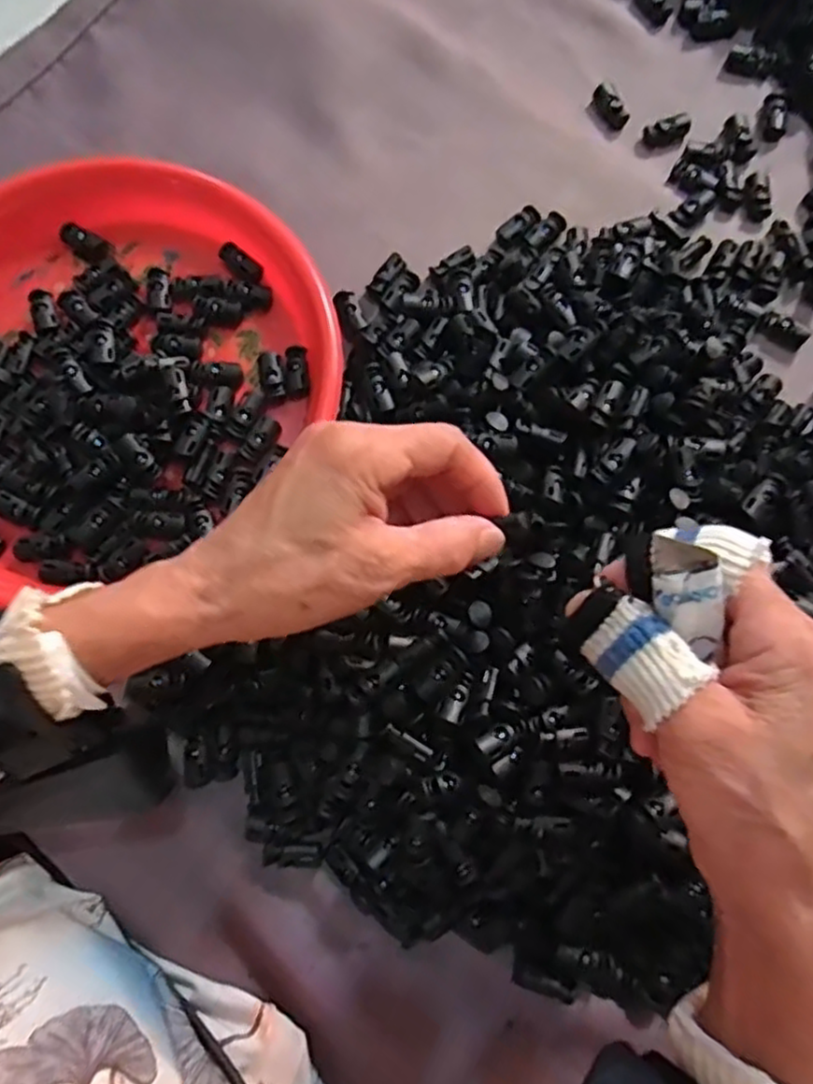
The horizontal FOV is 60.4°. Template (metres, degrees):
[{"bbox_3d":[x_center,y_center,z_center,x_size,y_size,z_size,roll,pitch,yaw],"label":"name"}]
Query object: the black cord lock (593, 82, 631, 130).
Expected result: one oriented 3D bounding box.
[{"bbox_3d":[0.127,-0.270,0.434,0.012,0.008,0.030,-28,79,-4],"label":"black cord lock"}]

